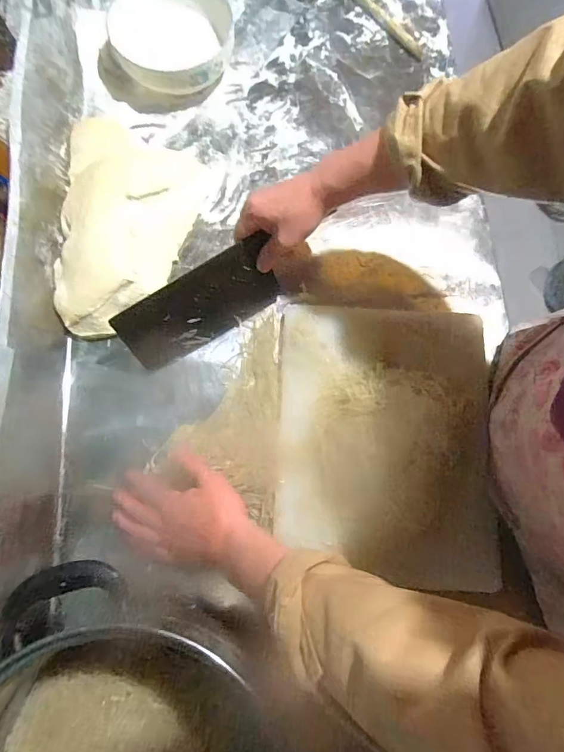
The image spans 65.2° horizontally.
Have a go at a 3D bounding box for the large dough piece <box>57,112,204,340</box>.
[{"bbox_3d":[-0.207,-0.230,0.611,0.190,0.057,0.350,-4,76,-3],"label":"large dough piece"}]

